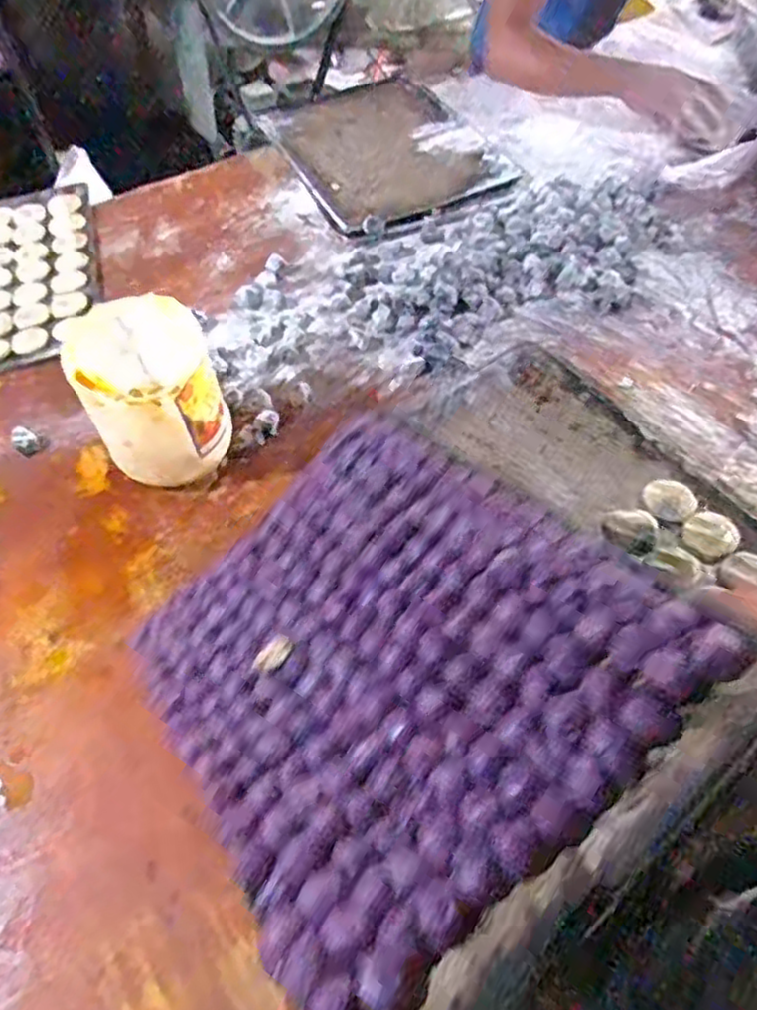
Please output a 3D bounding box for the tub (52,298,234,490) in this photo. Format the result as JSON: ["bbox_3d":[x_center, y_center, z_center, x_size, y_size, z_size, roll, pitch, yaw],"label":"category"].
[{"bbox_3d":[-0.253,-0.125,0.786,0.135,0.171,0.163,-20,52,-10],"label":"tub"}]

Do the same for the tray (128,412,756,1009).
[{"bbox_3d":[0.001,0.108,0.501,0.315,0.049,0.427,-43,42,-9],"label":"tray"}]

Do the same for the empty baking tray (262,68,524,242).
[{"bbox_3d":[0.002,-0.647,1.229,0.334,0.041,0.488,-22,52,-12],"label":"empty baking tray"}]

